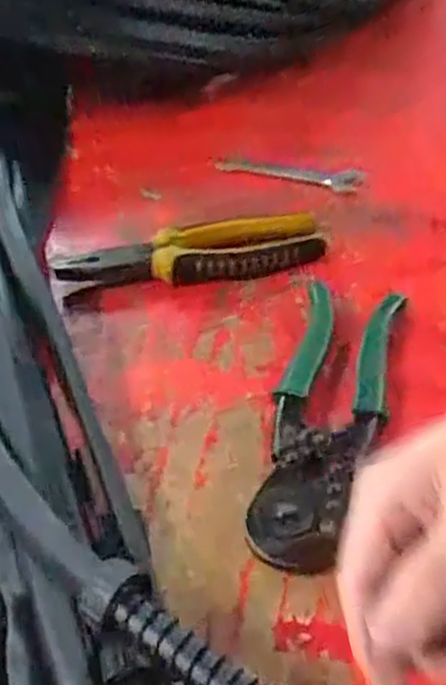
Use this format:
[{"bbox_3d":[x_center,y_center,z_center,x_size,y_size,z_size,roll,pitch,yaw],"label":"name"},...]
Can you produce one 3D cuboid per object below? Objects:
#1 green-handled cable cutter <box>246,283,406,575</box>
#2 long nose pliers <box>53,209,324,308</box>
[{"bbox_3d":[0.065,0.039,0.470,0.062,0.017,0.221,8,45,12],"label":"green-handled cable cutter"},{"bbox_3d":[-0.021,-0.065,0.586,0.203,0.025,0.060,-11,44,-8],"label":"long nose pliers"}]

